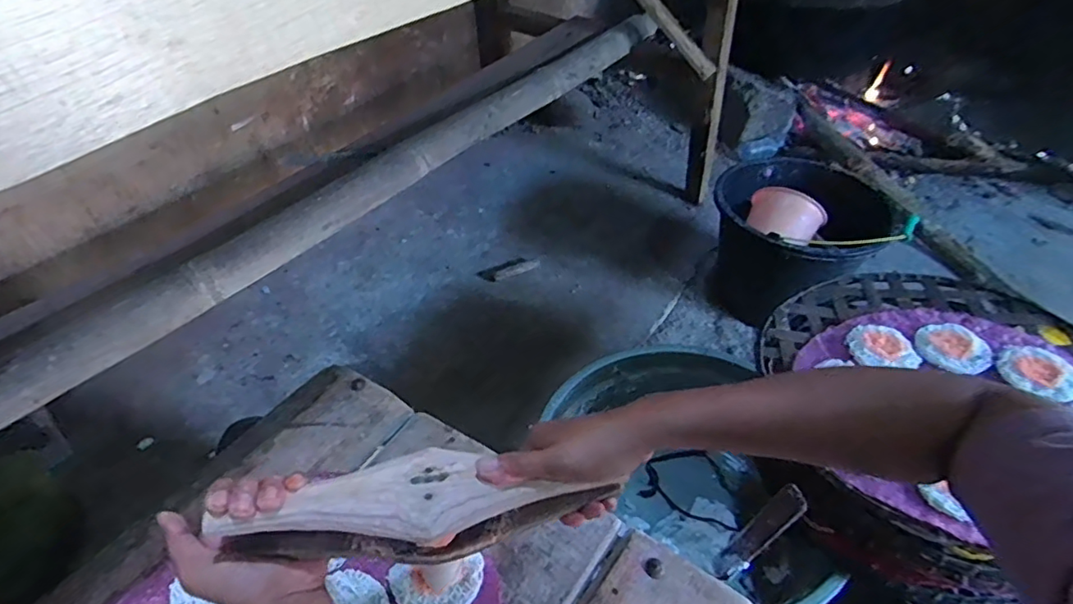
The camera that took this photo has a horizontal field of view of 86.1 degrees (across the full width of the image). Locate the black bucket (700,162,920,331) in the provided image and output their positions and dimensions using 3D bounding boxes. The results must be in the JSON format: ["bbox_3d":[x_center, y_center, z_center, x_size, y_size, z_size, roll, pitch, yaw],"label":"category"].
[{"bbox_3d":[0.526,-0.114,1.167,0.331,0.263,0.331,0,44,0],"label":"black bucket"}]

